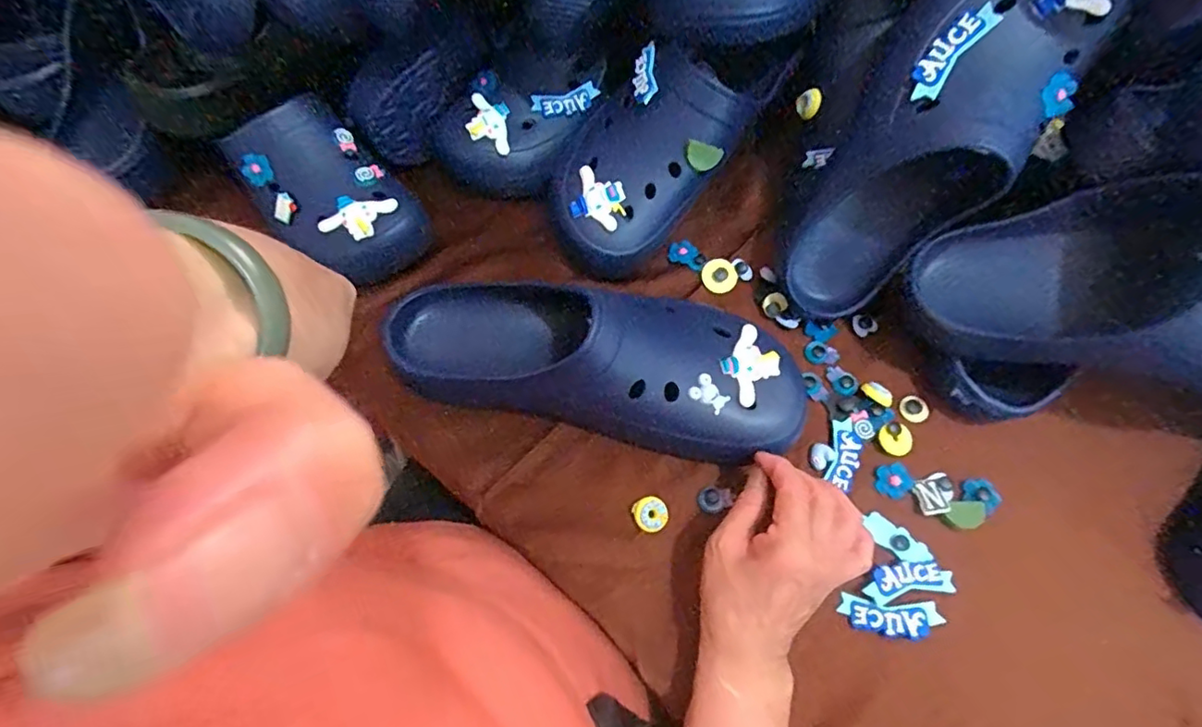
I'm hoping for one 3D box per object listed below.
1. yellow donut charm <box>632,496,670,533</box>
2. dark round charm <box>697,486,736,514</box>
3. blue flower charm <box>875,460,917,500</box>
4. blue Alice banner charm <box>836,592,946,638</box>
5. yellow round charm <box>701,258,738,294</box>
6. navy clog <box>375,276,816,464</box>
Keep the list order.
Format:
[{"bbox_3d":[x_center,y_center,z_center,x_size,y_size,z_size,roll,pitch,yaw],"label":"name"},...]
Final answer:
[{"bbox_3d":[0.036,0.106,0.403,0.023,0.009,0.024,0,65,1],"label":"yellow donut charm"},{"bbox_3d":[0.083,0.098,0.415,0.024,0.008,0.019,-25,67,-10],"label":"dark round charm"},{"bbox_3d":[0.212,0.085,0.414,0.026,0.004,0.024,-26,68,-11],"label":"blue flower charm"},{"bbox_3d":[0.190,0.166,0.374,0.062,0.005,0.022,4,65,3],"label":"blue Alice banner charm"},{"bbox_3d":[0.102,-0.076,0.491,0.030,0.008,0.027,-20,67,-8],"label":"yellow round charm"},{"bbox_3d":[-0.011,-0.009,0.406,0.298,0.106,0.104,10,66,5],"label":"navy clog"}]

